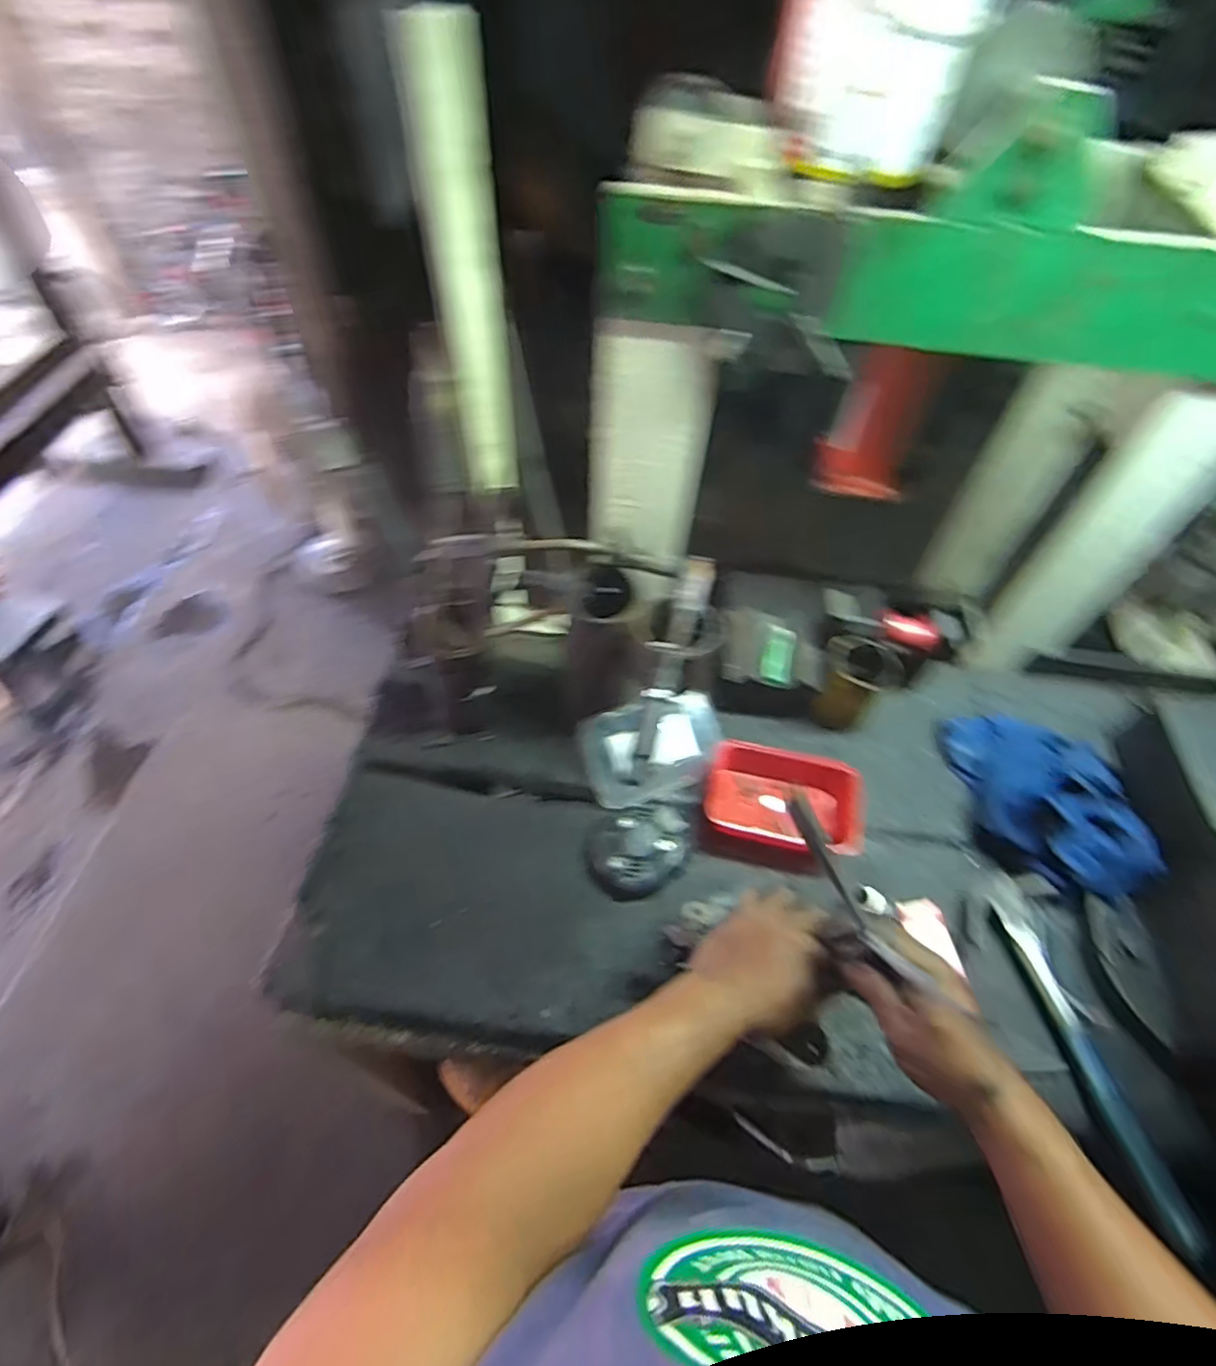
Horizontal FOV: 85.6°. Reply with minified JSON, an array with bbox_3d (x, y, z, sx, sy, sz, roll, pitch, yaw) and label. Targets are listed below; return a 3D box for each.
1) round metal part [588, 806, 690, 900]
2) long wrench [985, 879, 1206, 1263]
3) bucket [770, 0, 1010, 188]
[{"bbox_3d":[0.038,0.200,0.790,0.121,0.044,0.104,-11,55,-11],"label":"round metal part"},{"bbox_3d":[0.484,0.367,0.673,0.045,0.021,0.332,-4,54,-6],"label":"long wrench"},{"bbox_3d":[0.262,-0.634,0.637,0.167,0.200,0.164,2,54,-2],"label":"bucket"}]

